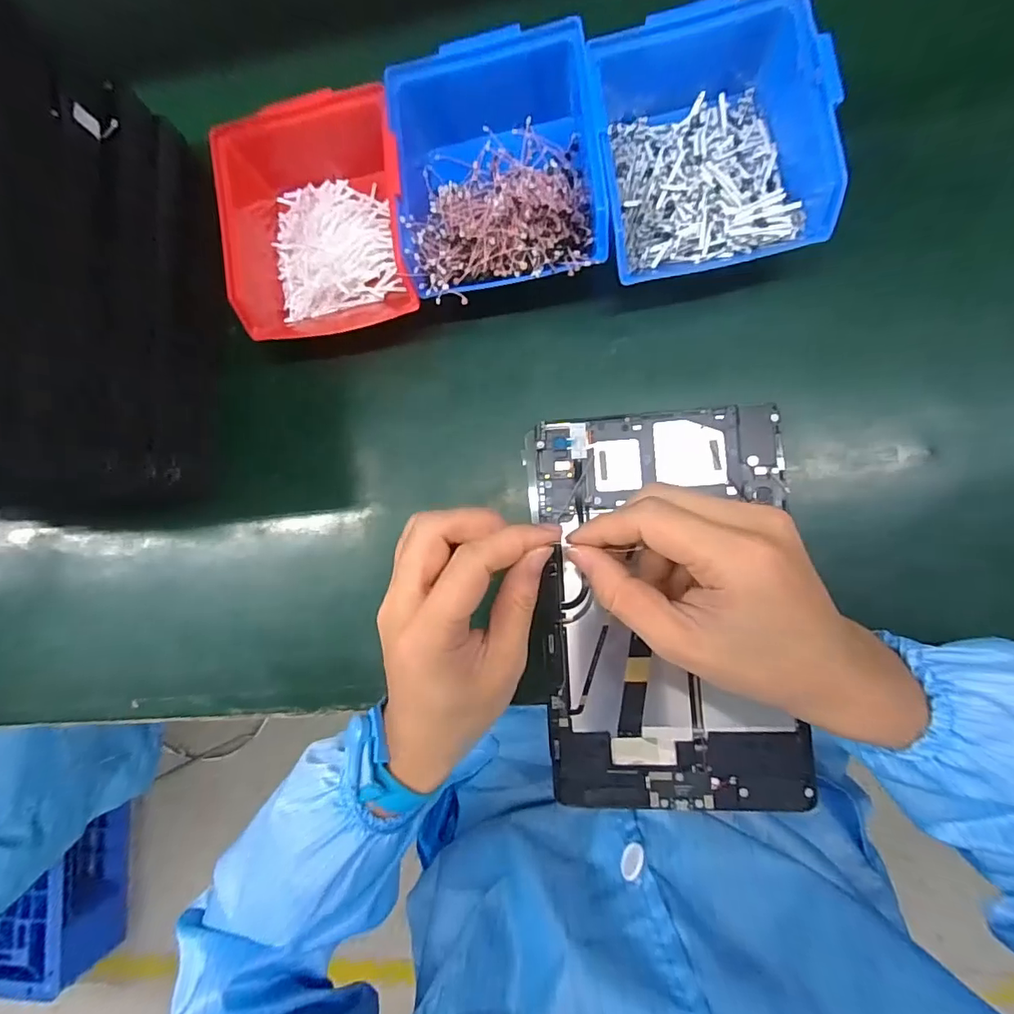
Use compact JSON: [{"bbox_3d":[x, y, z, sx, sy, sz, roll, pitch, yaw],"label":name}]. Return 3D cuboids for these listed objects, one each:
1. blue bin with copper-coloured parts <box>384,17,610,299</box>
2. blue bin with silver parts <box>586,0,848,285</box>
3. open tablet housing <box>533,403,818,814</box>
[{"bbox_3d":[-0.003,-0.206,0.328,0.120,0.065,0.140,-6,86,8],"label":"blue bin with copper-coloured parts"},{"bbox_3d":[0.116,-0.219,0.312,0.123,0.068,0.150,-8,86,8],"label":"blue bin with silver parts"},{"bbox_3d":[0.097,0.061,0.317,0.149,0.012,0.238,-4,87,7],"label":"open tablet housing"}]

